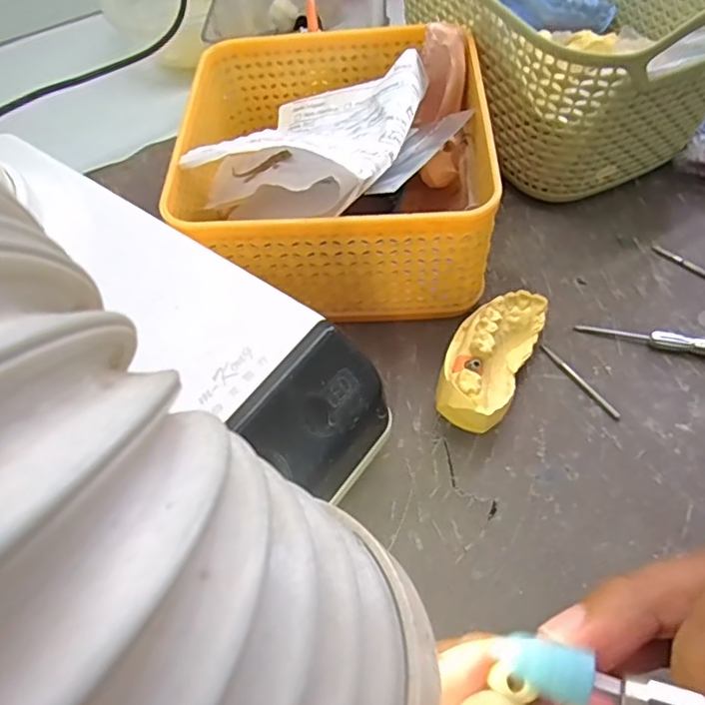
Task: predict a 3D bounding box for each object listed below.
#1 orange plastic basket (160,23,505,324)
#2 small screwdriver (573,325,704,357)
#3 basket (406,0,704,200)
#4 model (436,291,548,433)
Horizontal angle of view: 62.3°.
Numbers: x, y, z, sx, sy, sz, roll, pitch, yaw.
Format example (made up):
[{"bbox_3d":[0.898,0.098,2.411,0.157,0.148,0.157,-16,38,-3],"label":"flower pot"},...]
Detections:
[{"bbox_3d":[-0.006,-0.085,0.270,0.136,0.071,0.137,-1,57,4],"label":"orange plastic basket"},{"bbox_3d":[0.126,-0.007,0.244,0.058,0.011,0.006,14,59,13],"label":"small screwdriver"},{"bbox_3d":[0.103,-0.163,0.303,0.114,0.085,0.171,-23,58,-10],"label":"basket"},{"bbox_3d":[0.054,0.002,0.233,0.029,0.028,0.066,23,61,18],"label":"model"}]

